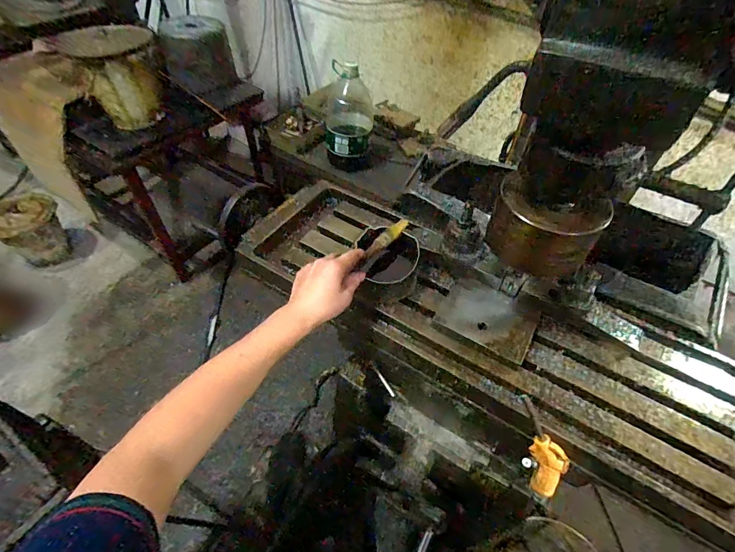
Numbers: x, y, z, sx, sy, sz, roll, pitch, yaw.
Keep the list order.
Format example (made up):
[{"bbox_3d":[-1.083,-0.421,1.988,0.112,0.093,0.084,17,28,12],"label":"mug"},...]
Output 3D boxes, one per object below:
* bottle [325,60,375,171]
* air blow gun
[{"bbox_3d":[-0.071,-0.587,1.404,0.157,0.317,0.168,16,52,11],"label":"bottle"},{"bbox_3d":[0.221,0.219,0.470,0.022,0.194,0.049,-37,35,-28],"label":"air blow gun"}]

